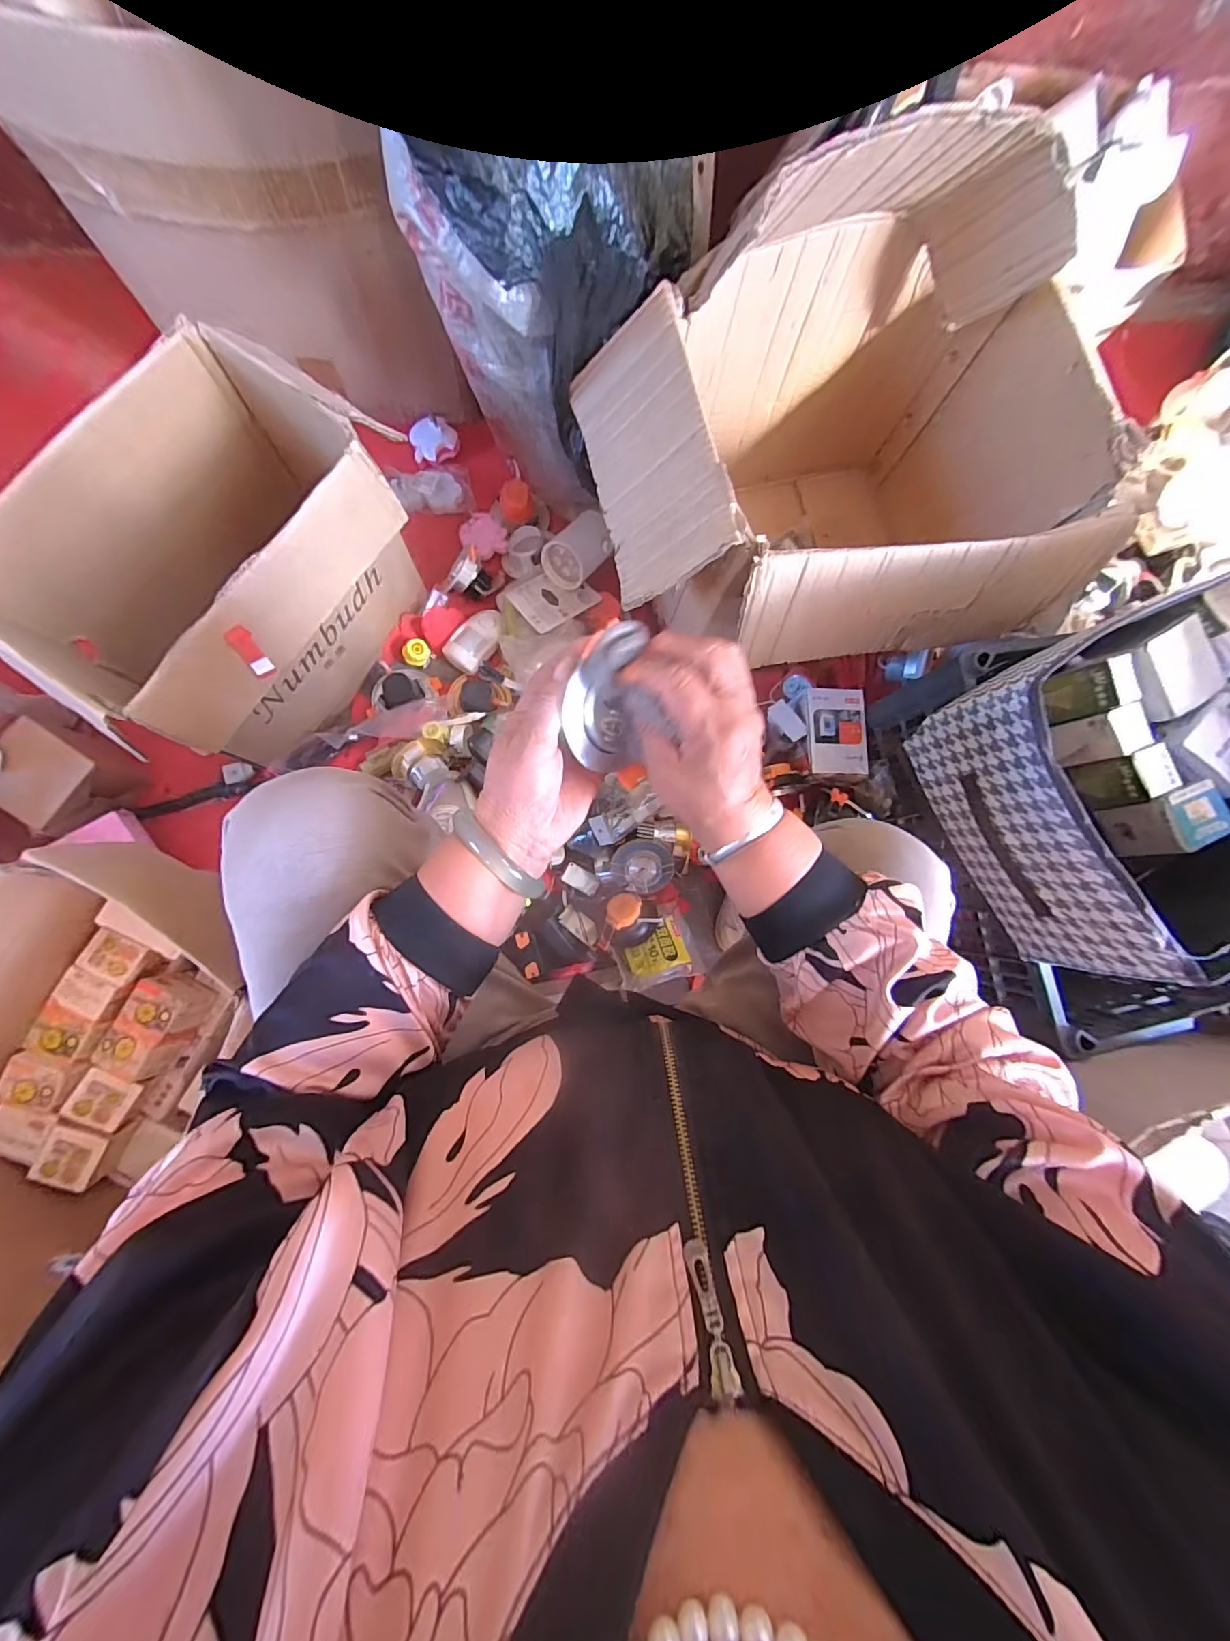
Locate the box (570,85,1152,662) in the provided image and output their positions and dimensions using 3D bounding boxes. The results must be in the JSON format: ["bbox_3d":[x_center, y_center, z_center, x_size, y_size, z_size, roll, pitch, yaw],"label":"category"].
[{"bbox_3d":[0.259,-0.432,0.681,0.562,0.435,0.459,-13,85,-7],"label":"box"}]

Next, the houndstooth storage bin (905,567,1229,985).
[{"bbox_3d":[0.595,-0.065,0.541,0.483,0.198,0.338,-22,86,-8],"label":"houndstooth storage bin"}]

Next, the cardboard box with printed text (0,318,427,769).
[{"bbox_3d":[-0.439,-0.278,0.625,0.238,0.275,0.384,34,81,-1],"label":"cardboard box with printed text"}]

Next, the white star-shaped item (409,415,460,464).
[{"bbox_3d":[-0.292,-0.616,0.835,0.074,0.020,0.054,-19,86,-8],"label":"white star-shaped item"}]

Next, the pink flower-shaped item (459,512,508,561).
[{"bbox_3d":[-0.207,-0.454,0.830,0.073,0.011,0.066,44,81,0],"label":"pink flower-shaped item"}]

